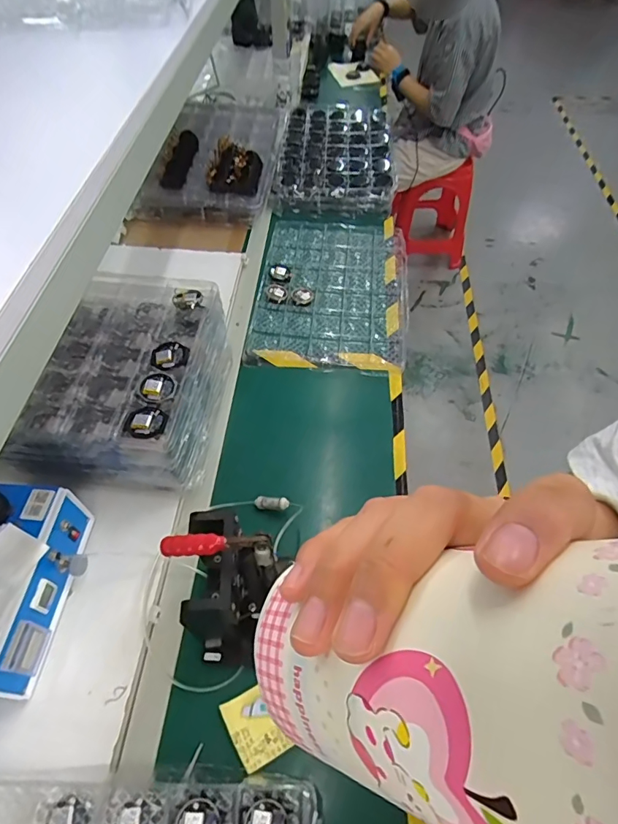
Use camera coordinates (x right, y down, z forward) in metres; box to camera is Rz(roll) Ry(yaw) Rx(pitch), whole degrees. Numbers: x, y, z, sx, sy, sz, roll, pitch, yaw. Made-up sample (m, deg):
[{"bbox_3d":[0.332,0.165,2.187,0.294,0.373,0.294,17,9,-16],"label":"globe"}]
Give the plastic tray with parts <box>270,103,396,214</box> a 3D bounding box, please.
[{"bbox_3d":[0.078,-0.736,1.311,0.307,0.077,0.553,6,54,2],"label":"plastic tray with parts"}]

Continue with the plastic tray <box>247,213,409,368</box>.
[{"bbox_3d":[0.050,-0.272,1.010,0.311,0.026,0.470,6,54,2],"label":"plastic tray"}]

